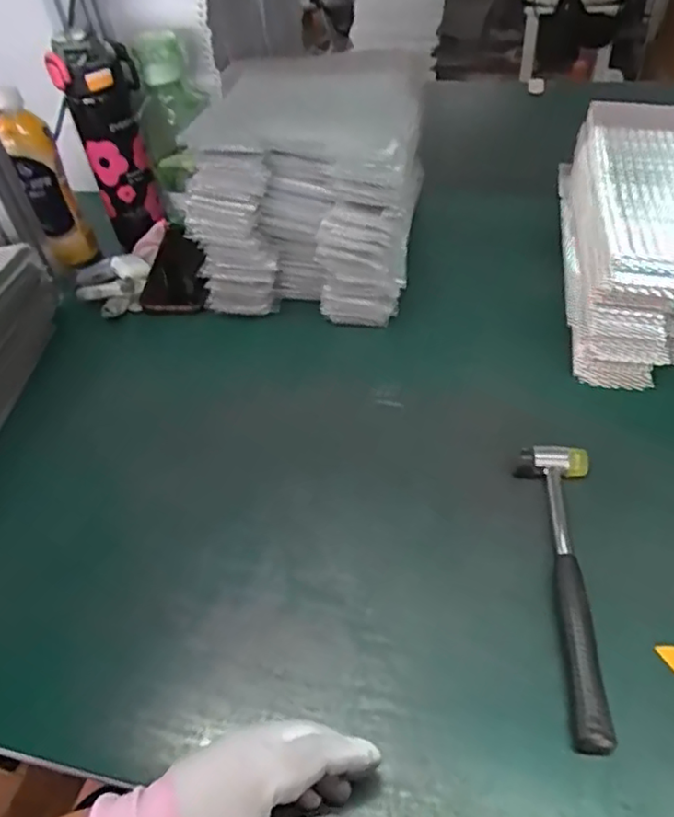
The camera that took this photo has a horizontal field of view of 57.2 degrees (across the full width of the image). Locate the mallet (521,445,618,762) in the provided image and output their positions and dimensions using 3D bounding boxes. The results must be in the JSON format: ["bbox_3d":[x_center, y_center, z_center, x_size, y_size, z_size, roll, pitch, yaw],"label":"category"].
[{"bbox_3d":[0.171,0.130,0.471,0.052,0.032,0.233,5,48,11],"label":"mallet"}]

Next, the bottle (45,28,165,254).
[{"bbox_3d":[-0.279,-0.342,0.792,0.092,0.228,0.066,-25,50,-17],"label":"bottle"}]

